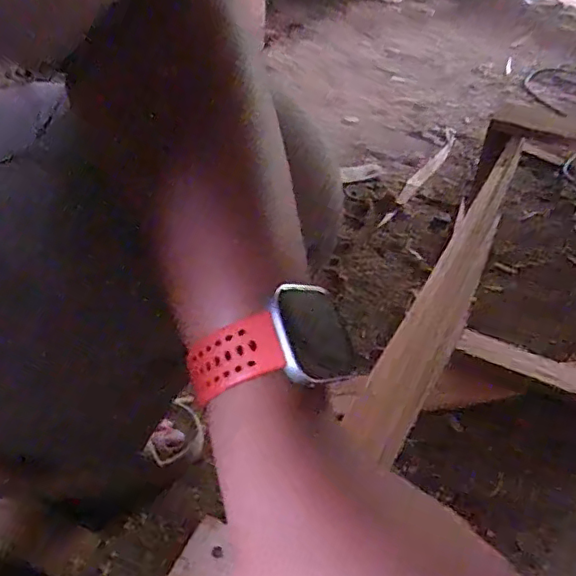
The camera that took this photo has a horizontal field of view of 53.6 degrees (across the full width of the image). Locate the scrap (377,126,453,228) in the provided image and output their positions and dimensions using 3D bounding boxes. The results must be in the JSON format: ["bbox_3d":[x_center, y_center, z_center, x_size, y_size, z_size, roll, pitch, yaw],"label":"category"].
[{"bbox_3d":[0.261,-0.225,1.097,0.033,0.009,0.375,22,47,23],"label":"scrap"}]

